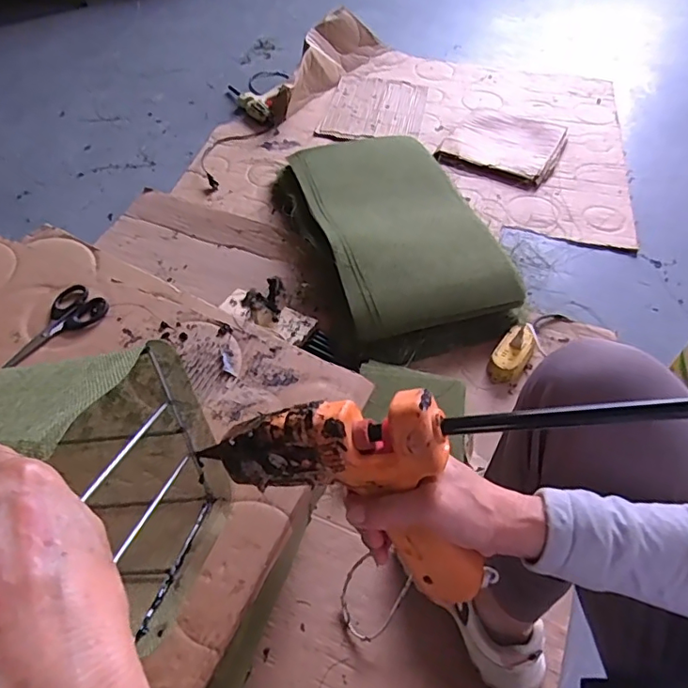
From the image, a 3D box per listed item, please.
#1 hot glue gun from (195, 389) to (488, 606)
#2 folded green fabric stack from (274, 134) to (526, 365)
[{"bbox_3d":[0.010,0.084,0.360,0.193,0.125,0.067,21,55,15],"label":"hot glue gun"},{"bbox_3d":[0.089,-0.256,1.170,0.378,0.102,0.635,-15,54,-12],"label":"folded green fabric stack"}]

